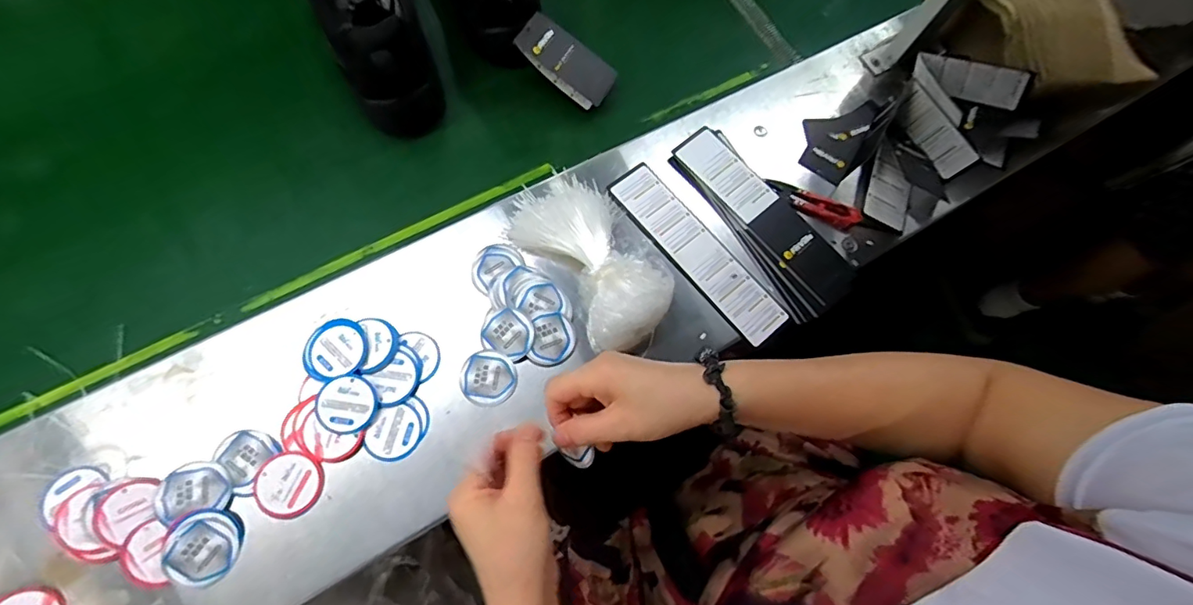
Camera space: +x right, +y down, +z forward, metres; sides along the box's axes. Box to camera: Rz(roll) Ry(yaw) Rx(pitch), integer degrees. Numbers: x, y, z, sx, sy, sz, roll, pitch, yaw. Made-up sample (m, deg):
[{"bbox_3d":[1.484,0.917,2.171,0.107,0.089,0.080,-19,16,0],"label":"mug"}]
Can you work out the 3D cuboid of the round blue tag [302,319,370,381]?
[{"bbox_3d":[-0.226,0.040,0.452,0.053,0.007,0.050,1,69,-2],"label":"round blue tag"}]

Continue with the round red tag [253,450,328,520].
[{"bbox_3d":[-0.246,0.145,0.416,0.051,0.004,0.048,1,69,-2],"label":"round red tag"}]

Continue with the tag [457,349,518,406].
[{"bbox_3d":[-0.096,0.066,0.460,0.048,0.004,0.048,1,69,-2],"label":"tag"}]

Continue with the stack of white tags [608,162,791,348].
[{"bbox_3d":[0.100,-0.052,0.514,0.053,0.015,0.213,-38,76,-15],"label":"stack of white tags"}]

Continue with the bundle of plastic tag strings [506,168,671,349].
[{"bbox_3d":[0.002,-0.043,0.482,0.100,0.042,0.171,-33,78,-15],"label":"bundle of plastic tag strings"}]

